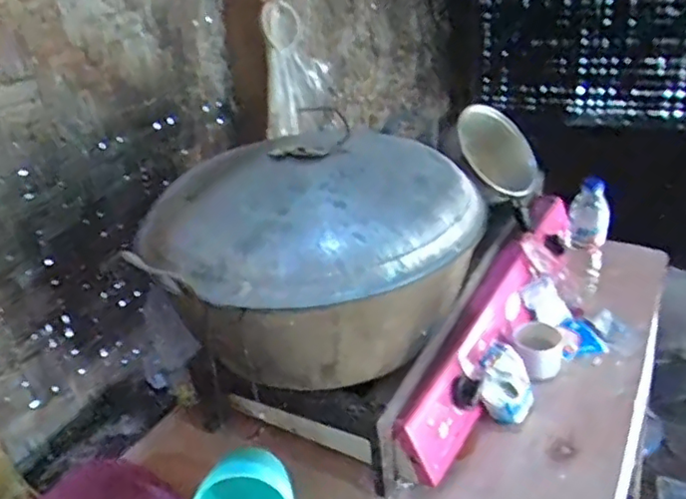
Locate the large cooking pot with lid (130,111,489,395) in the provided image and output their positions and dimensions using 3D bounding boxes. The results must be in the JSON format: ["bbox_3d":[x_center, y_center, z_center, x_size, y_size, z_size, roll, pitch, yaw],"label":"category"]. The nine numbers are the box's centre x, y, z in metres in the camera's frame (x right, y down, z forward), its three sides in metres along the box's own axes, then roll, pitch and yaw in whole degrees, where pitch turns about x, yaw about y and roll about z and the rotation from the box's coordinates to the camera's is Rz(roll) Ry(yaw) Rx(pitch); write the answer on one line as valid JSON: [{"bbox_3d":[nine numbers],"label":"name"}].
[{"bbox_3d":[-0.024,0.008,0.801,0.352,0.215,0.362,9,31,25],"label":"large cooking pot with lid"}]

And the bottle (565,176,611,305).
[{"bbox_3d":[0.413,-0.012,1.058,0.066,0.192,0.080,7,30,21],"label":"bottle"}]

